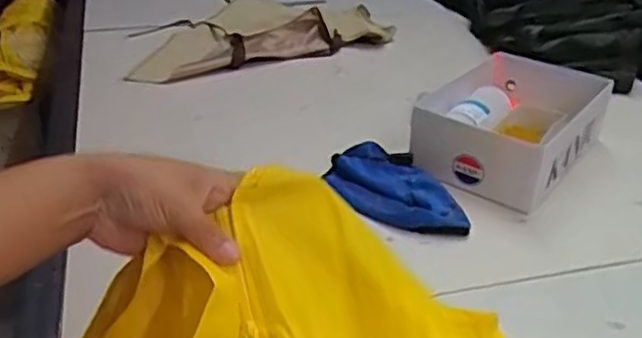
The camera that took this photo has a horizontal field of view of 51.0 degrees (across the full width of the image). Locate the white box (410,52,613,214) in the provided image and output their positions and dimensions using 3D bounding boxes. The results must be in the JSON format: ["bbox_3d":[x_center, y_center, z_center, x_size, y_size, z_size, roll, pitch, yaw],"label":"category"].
[{"bbox_3d":[0.348,-0.083,1.266,0.269,0.127,0.383,21,34,31],"label":"white box"}]

